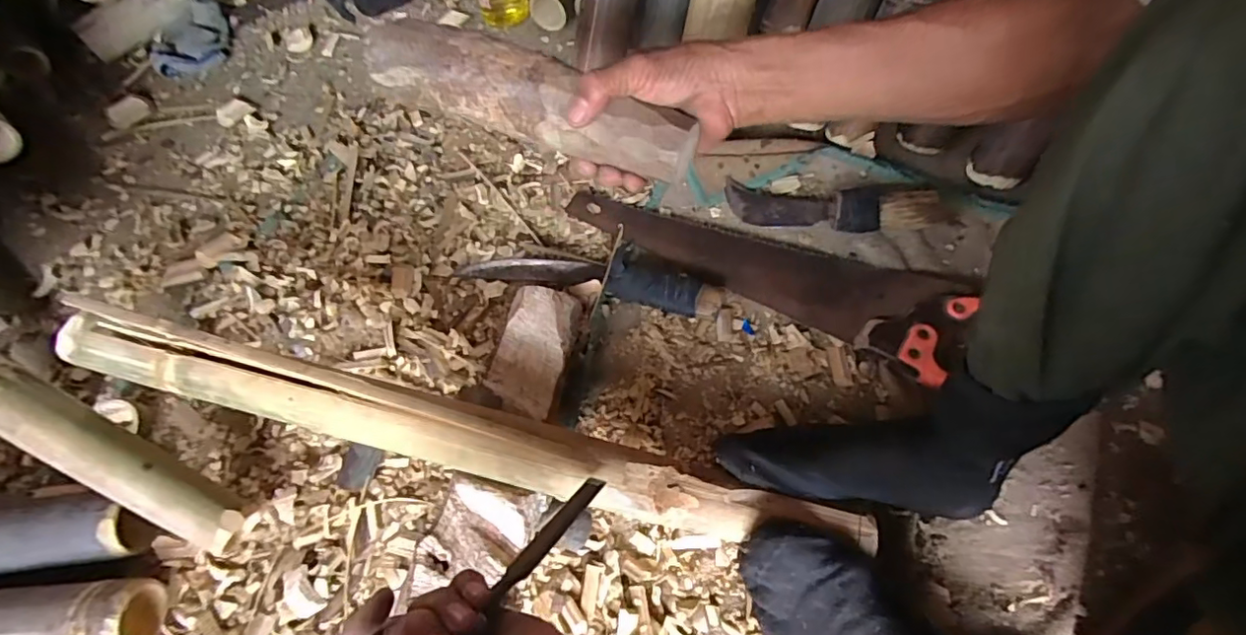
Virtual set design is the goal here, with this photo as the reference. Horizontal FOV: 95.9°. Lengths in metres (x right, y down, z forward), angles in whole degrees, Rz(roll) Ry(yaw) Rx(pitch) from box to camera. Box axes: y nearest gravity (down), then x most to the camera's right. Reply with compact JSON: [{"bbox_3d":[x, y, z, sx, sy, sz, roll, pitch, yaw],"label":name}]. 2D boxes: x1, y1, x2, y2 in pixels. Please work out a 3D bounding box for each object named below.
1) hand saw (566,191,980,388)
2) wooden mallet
[{"bbox_3d":[0.161,-0.075,0.638,0.450,0.026,0.126,27,65,14],"label":"hand saw"},{"bbox_3d":[-0.067,-0.163,0.415,0.245,0.041,0.047,22,64,5],"label":"wooden mallet"}]

